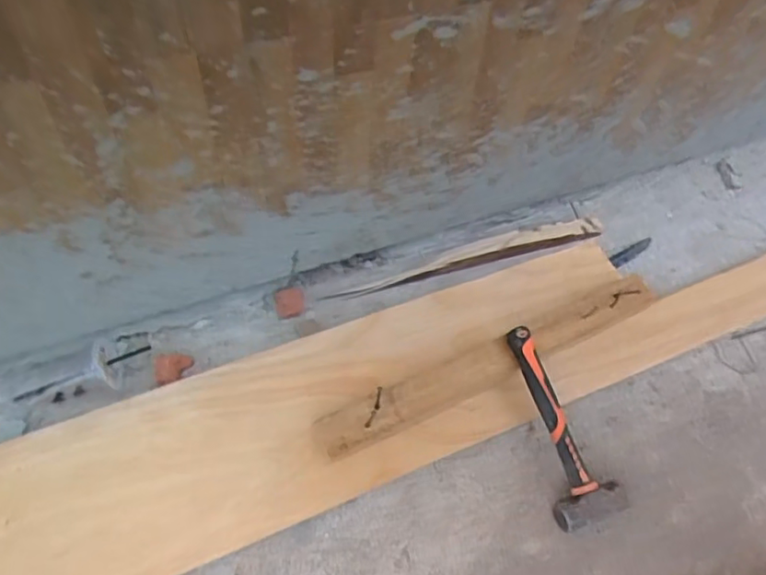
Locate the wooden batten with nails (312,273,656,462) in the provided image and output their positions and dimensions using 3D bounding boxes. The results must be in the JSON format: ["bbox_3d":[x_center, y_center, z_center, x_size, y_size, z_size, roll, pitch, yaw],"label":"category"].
[{"bbox_3d":[0.178,0.101,0.894,0.611,0.052,0.076,-23,57,-20],"label":"wooden batten with nails"}]

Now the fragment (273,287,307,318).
[{"bbox_3d":[-0.155,0.025,0.973,0.050,0.016,0.050,2,72,-7],"label":"fragment"}]

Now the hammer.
[{"bbox_3d":[0.243,0.191,0.834,0.105,0.041,0.282,-13,70,-14],"label":"hammer"}]

